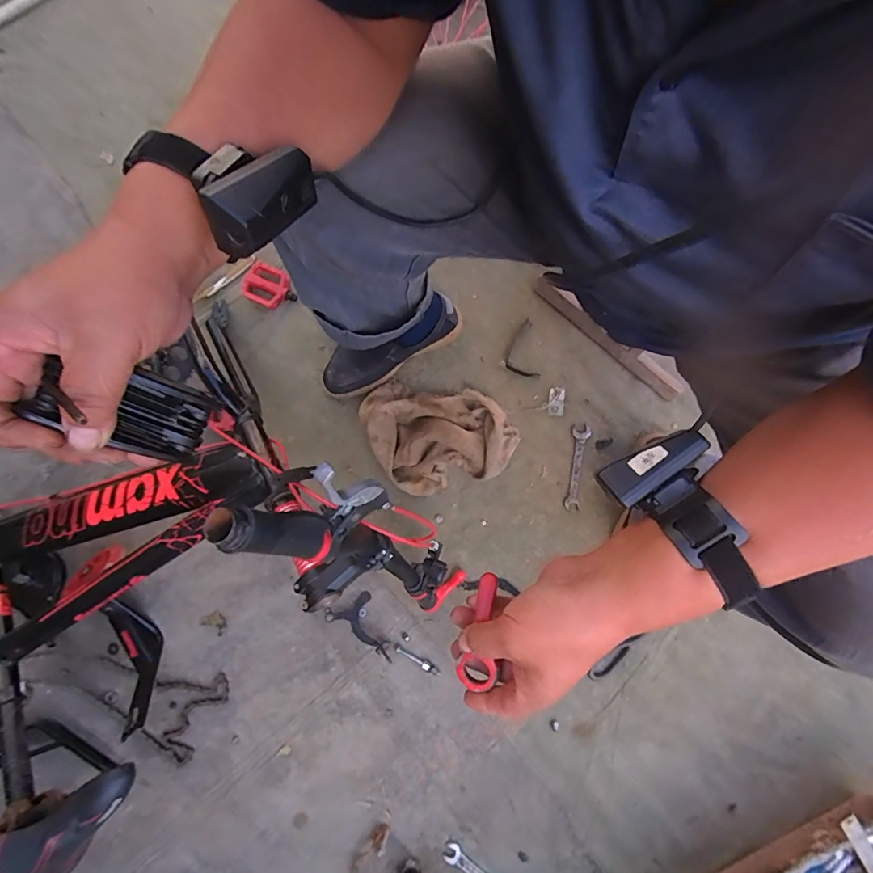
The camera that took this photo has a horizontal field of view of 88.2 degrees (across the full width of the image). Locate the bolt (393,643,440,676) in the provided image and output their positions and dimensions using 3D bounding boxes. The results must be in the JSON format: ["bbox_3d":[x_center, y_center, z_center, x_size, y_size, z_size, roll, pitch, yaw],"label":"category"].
[{"bbox_3d":[-0.033,0.365,0.738,0.084,0.008,0.012,29,78,6],"label":"bolt"}]

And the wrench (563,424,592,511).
[{"bbox_3d":[0.244,0.053,0.791,0.032,0.005,0.147,10,85,7],"label":"wrench"}]

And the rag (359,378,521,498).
[{"bbox_3d":[0.007,-0.014,0.774,0.246,0.080,0.204,-16,81,-3],"label":"rag"}]

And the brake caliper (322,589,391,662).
[{"bbox_3d":[-0.128,0.324,0.736,0.080,0.017,0.115,-24,78,-6],"label":"brake caliper"}]

